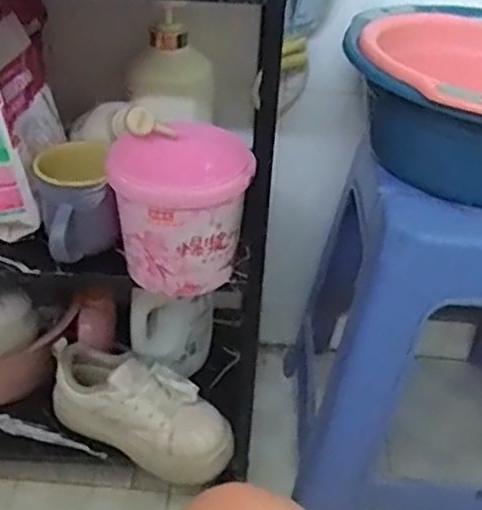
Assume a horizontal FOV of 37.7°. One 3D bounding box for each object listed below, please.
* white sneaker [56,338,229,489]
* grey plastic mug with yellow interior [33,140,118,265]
[{"bbox_3d":[-0.127,0.196,0.874,0.245,0.119,0.091,18,38,18],"label":"white sneaker"},{"bbox_3d":[-0.165,-0.048,0.713,0.071,0.093,0.101,-10,38,-18],"label":"grey plastic mug with yellow interior"}]

